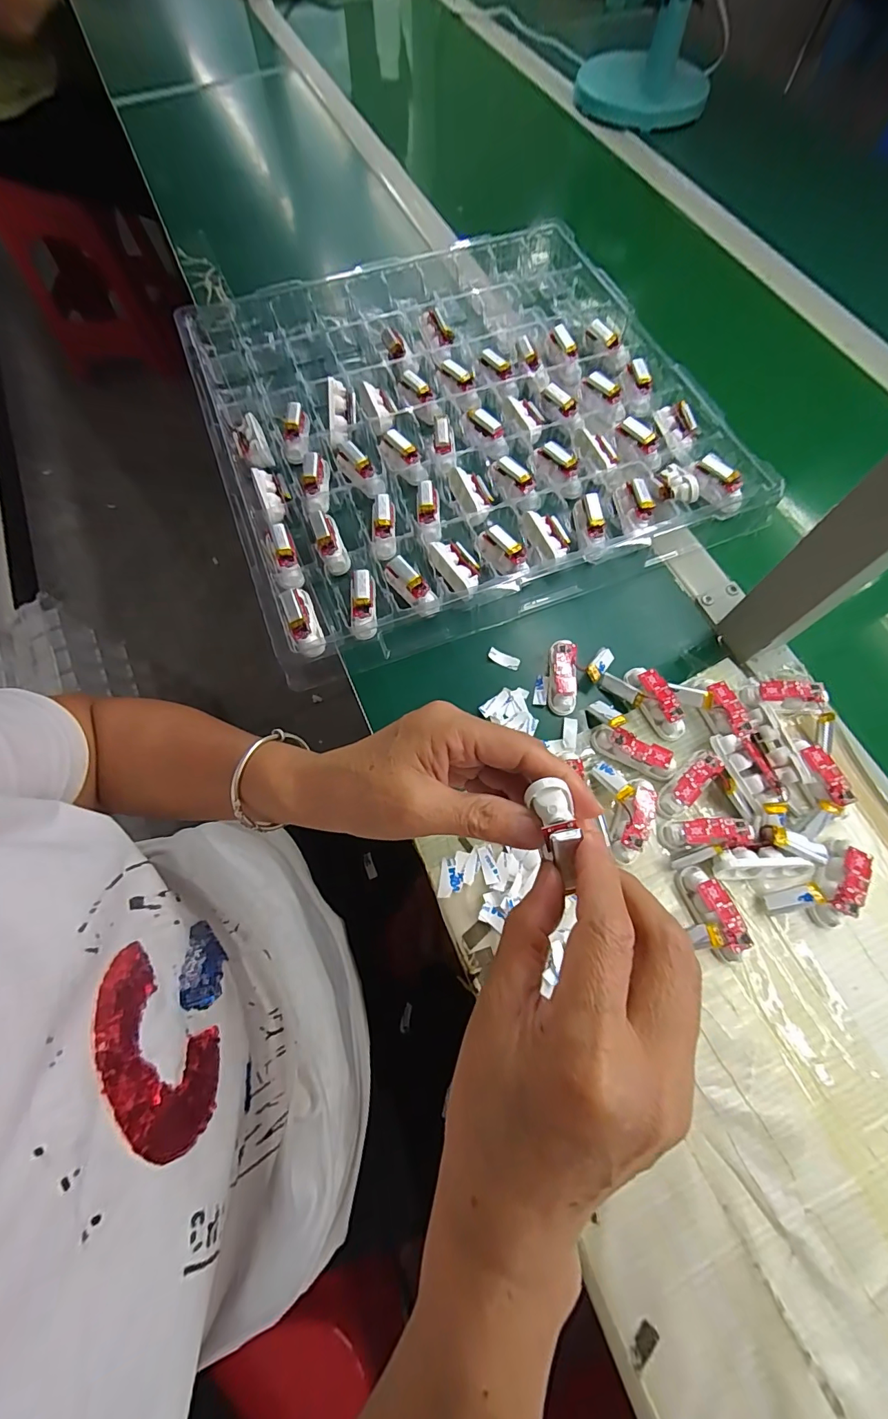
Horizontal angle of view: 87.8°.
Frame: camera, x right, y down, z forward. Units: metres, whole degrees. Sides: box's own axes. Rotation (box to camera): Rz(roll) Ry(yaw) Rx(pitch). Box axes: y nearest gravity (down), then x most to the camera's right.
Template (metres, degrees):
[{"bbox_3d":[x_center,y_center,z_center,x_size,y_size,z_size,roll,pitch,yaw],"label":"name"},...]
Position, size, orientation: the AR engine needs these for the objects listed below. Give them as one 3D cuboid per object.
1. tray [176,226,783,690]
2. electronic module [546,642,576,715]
[{"bbox_3d":[0.007,-0.303,0.466,0.462,0.036,0.471,-21,71,-8],"label":"tray"},{"bbox_3d":[0.095,-0.027,0.367,0.019,0.015,0.059,4,69,1],"label":"electronic module"}]

